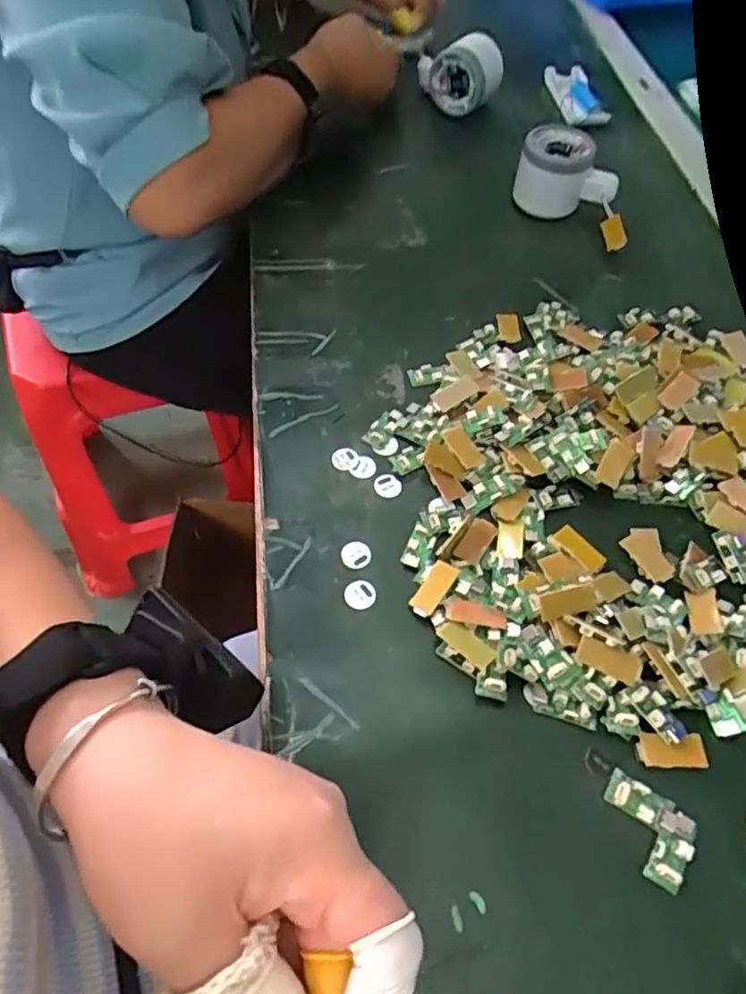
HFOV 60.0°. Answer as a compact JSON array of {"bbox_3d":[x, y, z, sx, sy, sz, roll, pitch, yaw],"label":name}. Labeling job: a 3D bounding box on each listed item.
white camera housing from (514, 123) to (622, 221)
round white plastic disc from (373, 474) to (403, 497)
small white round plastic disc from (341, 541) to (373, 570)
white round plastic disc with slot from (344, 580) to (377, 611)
[{"bbox_3d":[0.177,-0.291,0.592,0.086,0.064,0.061,18,57,10],"label":"white camera housing"},{"bbox_3d":[0.009,-0.007,0.401,0.017,0.004,0.017,1,57,-1],"label":"round white plastic disc"},{"bbox_3d":[-0.010,0.034,0.375,0.017,0.004,0.017,1,57,-1],"label":"small white round plastic disc"},{"bbox_3d":[-0.007,0.054,0.360,0.017,0.004,0.016,1,57,-1],"label":"white round plastic disc with slot"}]

